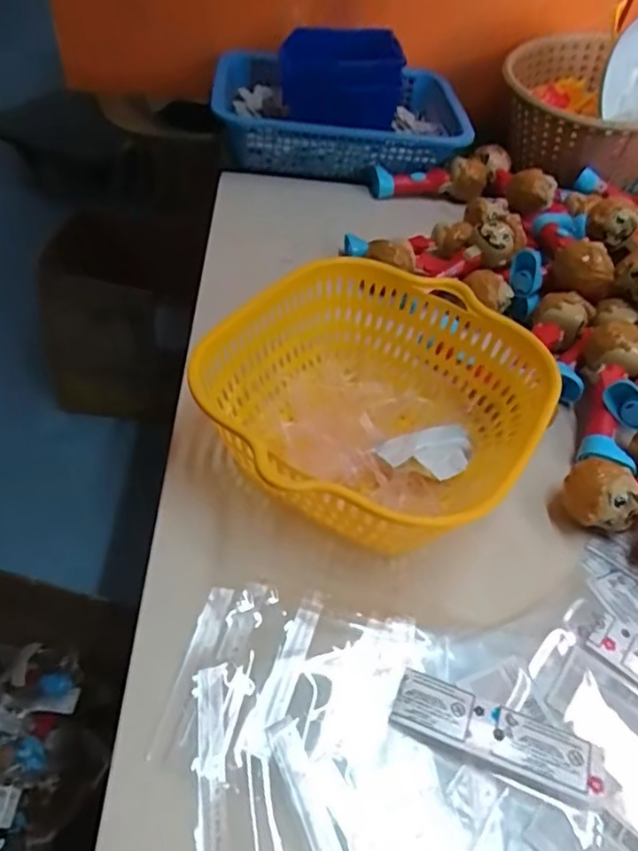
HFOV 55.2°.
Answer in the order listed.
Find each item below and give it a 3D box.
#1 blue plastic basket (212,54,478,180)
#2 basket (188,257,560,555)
[{"bbox_3d":[0.022,-0.372,0.744,0.296,0.064,0.211,7,47,-2],"label":"blue plastic basket"},{"bbox_3d":[0.038,-0.015,0.400,0.215,0.092,0.215,1,47,-1],"label":"basket"}]

